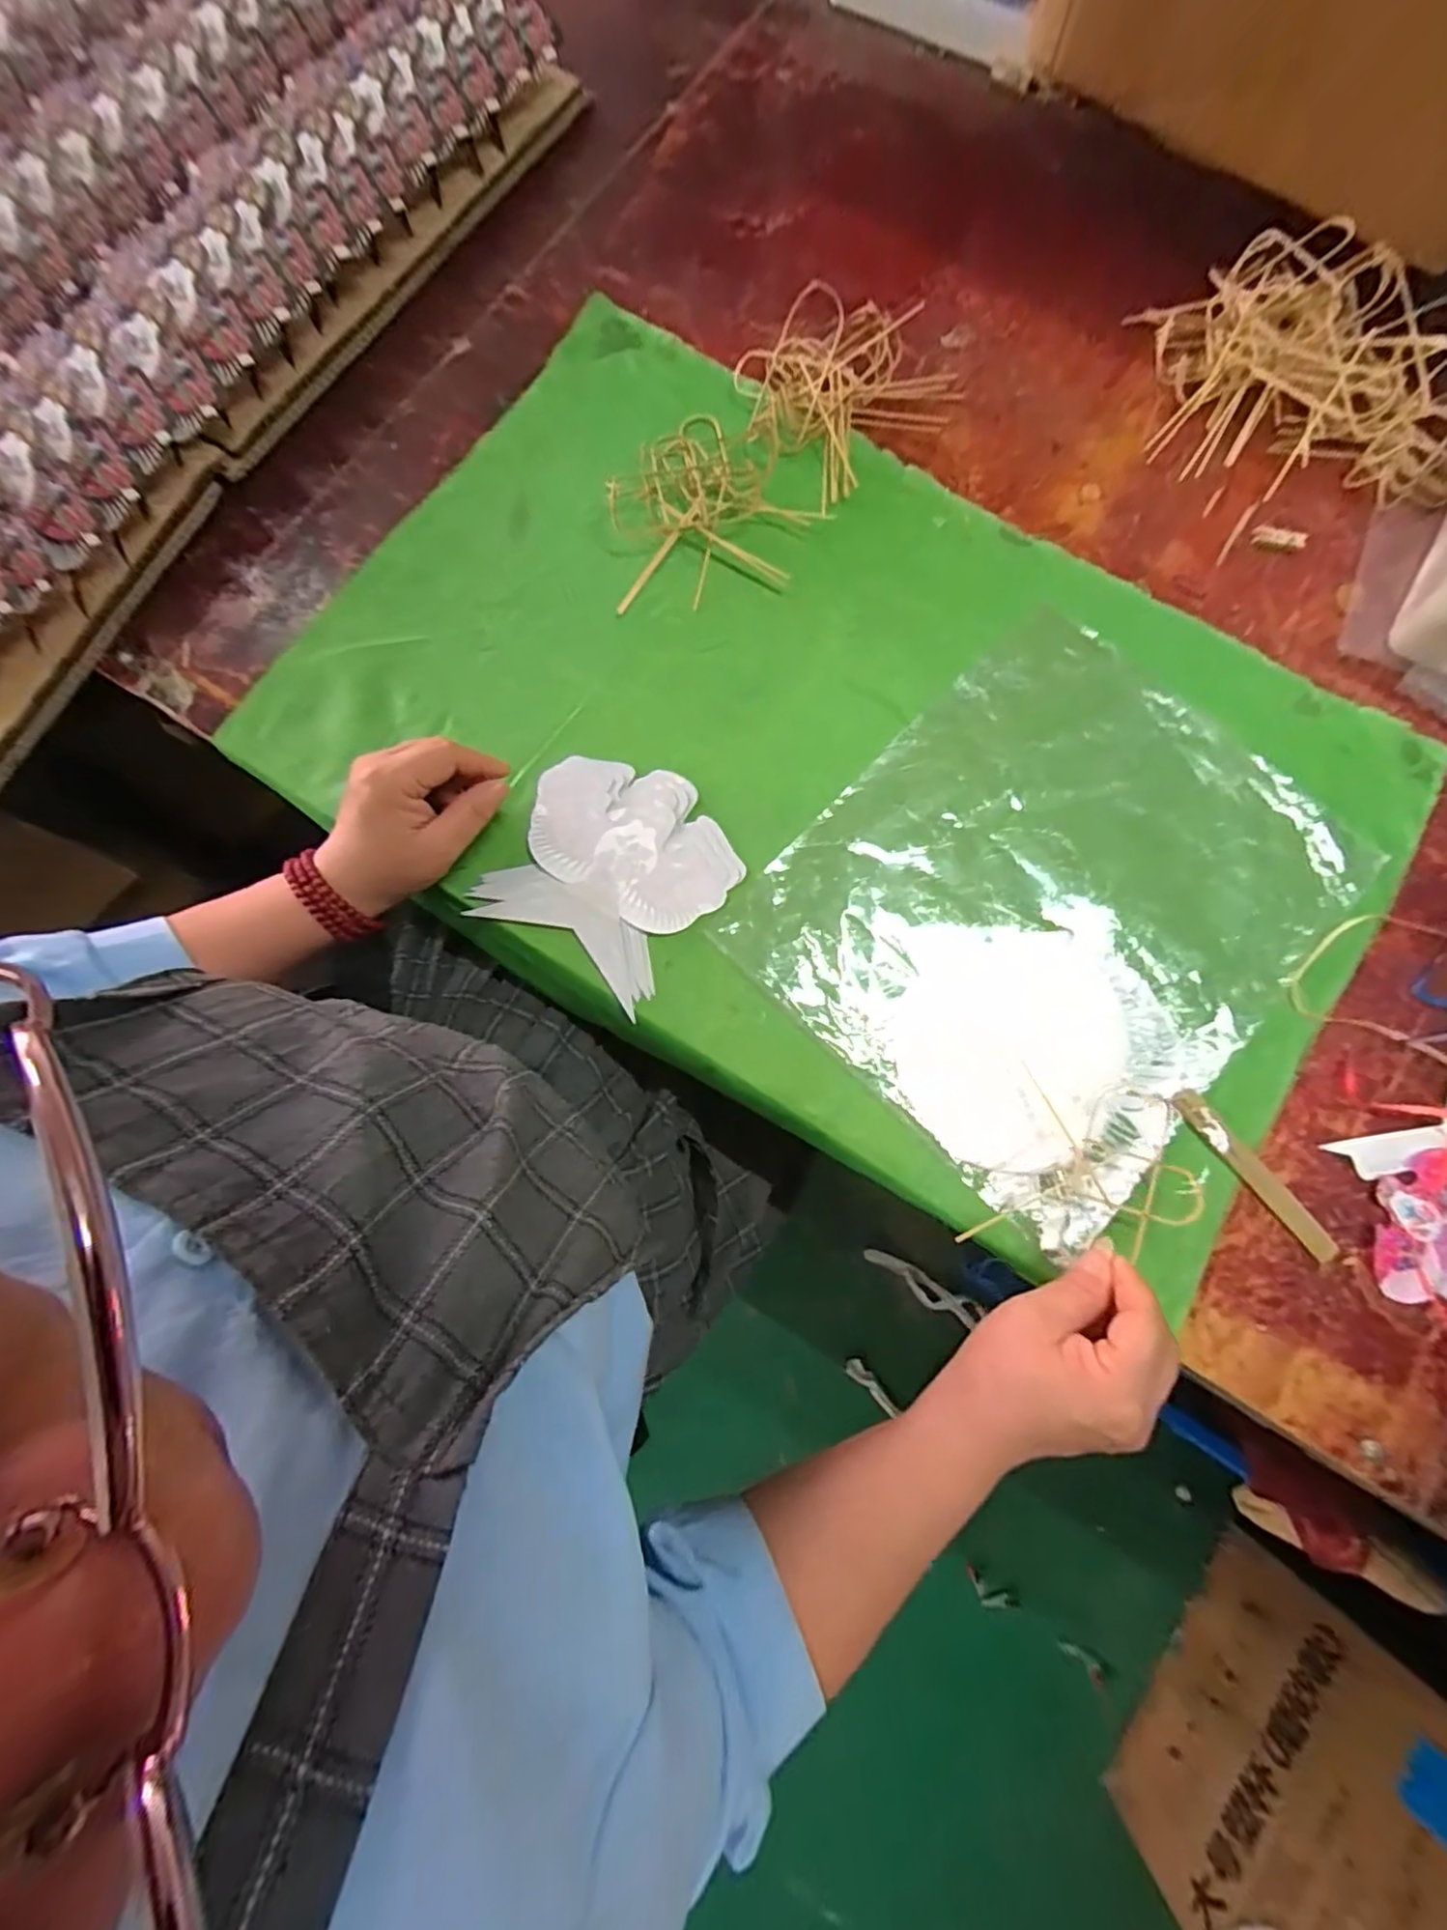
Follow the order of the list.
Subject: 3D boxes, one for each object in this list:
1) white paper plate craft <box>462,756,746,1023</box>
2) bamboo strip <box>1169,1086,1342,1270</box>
[{"bbox_3d":[-0.069,-0.062,0.419,0.135,0.004,0.136,32,79,6],"label":"white paper plate craft"},{"bbox_3d":[0.312,0.123,0.387,0.016,0.005,0.120,-41,85,-3],"label":"bamboo strip"}]

